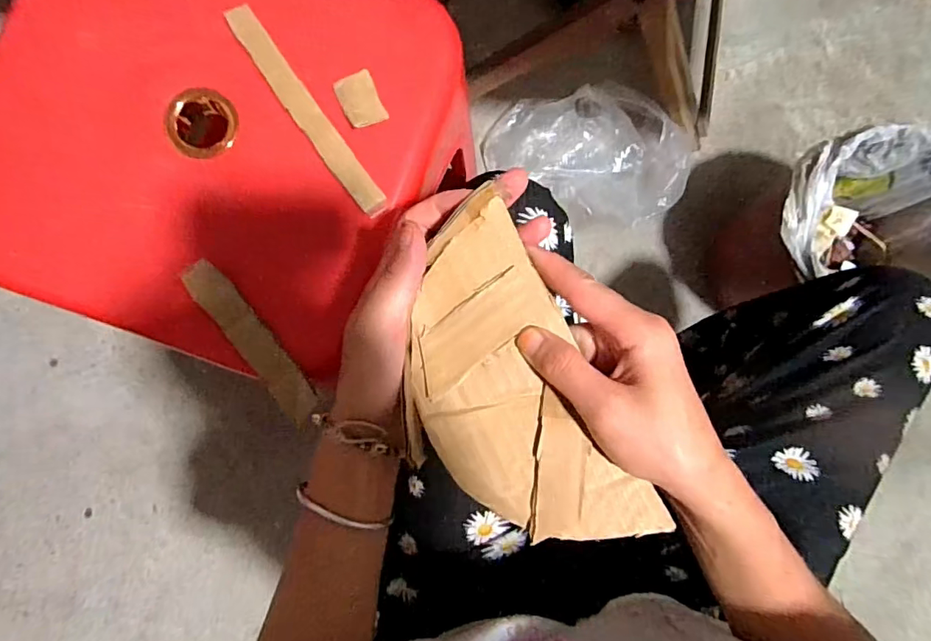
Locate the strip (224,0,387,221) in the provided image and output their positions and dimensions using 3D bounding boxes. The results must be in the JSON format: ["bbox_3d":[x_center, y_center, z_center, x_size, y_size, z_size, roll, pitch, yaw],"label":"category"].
[{"bbox_3d":[-0.106,-0.139,0.338,0.018,0.005,0.161,-35,88,-7],"label":"strip"}]

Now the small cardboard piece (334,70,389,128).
[{"bbox_3d":[-0.070,-0.147,0.338,0.026,0.005,0.035,-26,88,-9],"label":"small cardboard piece"}]

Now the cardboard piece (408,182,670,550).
[{"bbox_3d":[0.016,0.036,0.266,0.096,0.009,0.185,-26,84,1],"label":"cardboard piece"}]

